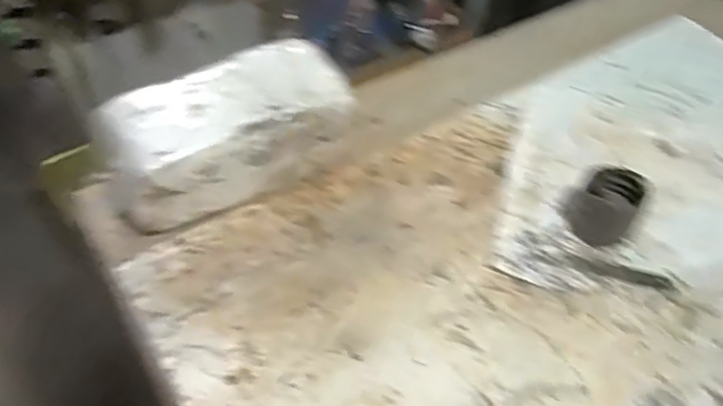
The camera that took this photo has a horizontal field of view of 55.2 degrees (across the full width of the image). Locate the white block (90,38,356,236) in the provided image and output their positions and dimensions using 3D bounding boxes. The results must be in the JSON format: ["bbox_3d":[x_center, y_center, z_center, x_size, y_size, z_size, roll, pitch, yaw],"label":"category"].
[{"bbox_3d":[-0.138,-0.073,0.718,0.248,0.104,0.113,-24,53,-21],"label":"white block"}]

